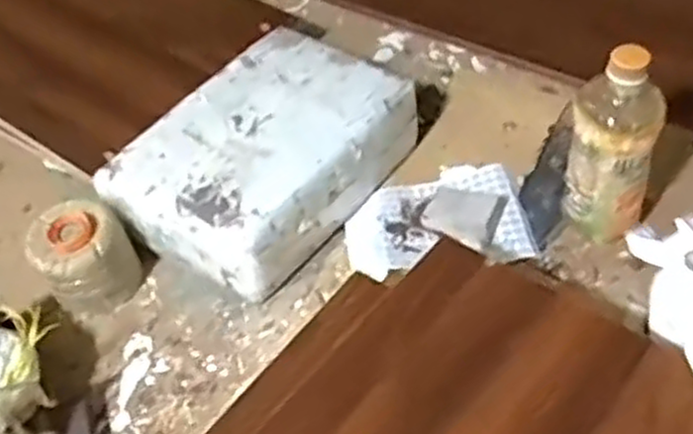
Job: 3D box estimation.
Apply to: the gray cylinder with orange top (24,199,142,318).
[{"bbox_3d":[-0.256,0.040,0.767,0.090,0.092,0.085,-5,51,6],"label":"gray cylinder with orange top"}]

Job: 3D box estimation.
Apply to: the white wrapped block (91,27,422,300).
[{"bbox_3d":[-0.084,-0.060,0.818,0.197,0.106,0.283,29,62,28],"label":"white wrapped block"}]

